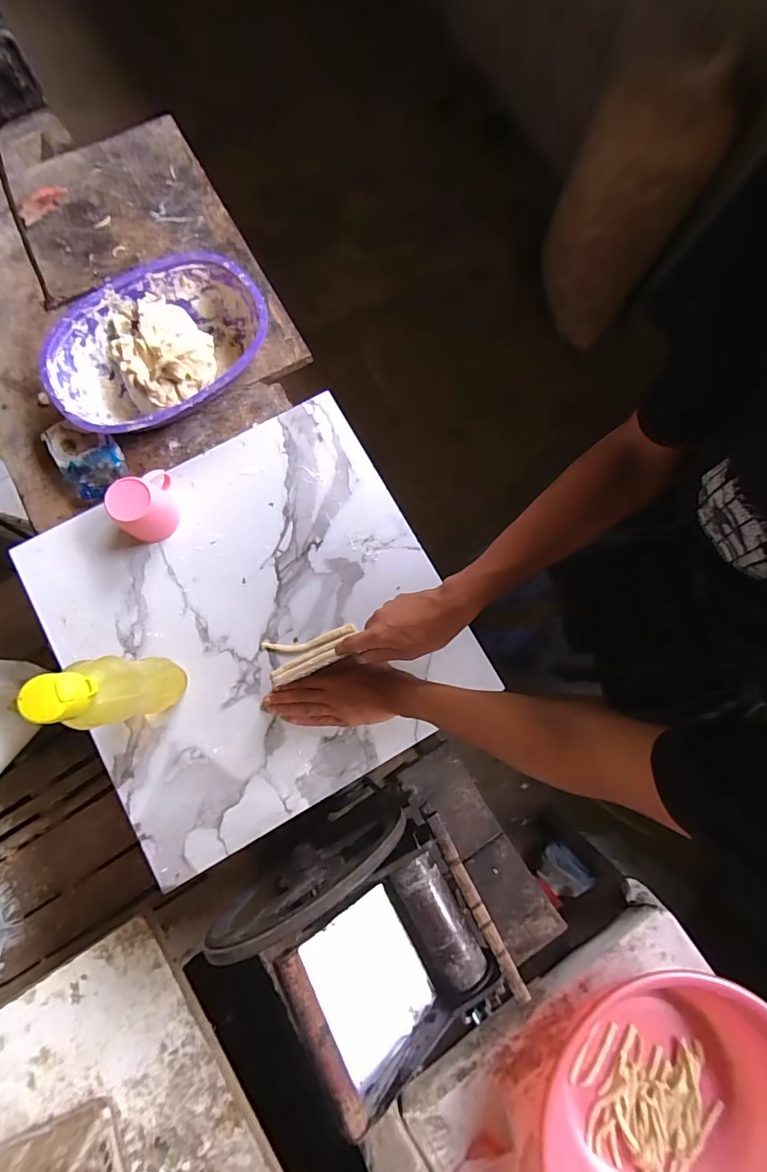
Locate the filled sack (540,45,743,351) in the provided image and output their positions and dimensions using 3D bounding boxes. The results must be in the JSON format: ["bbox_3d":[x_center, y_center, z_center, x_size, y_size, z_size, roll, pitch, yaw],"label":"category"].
[{"bbox_3d":[0.678,-1.084,1.319,0.333,0.662,0.250,21,64,3],"label":"filled sack"}]

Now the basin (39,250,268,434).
[{"bbox_3d":[-0.310,-0.331,0.643,0.300,0.070,0.216,-34,81,-5],"label":"basin"}]

